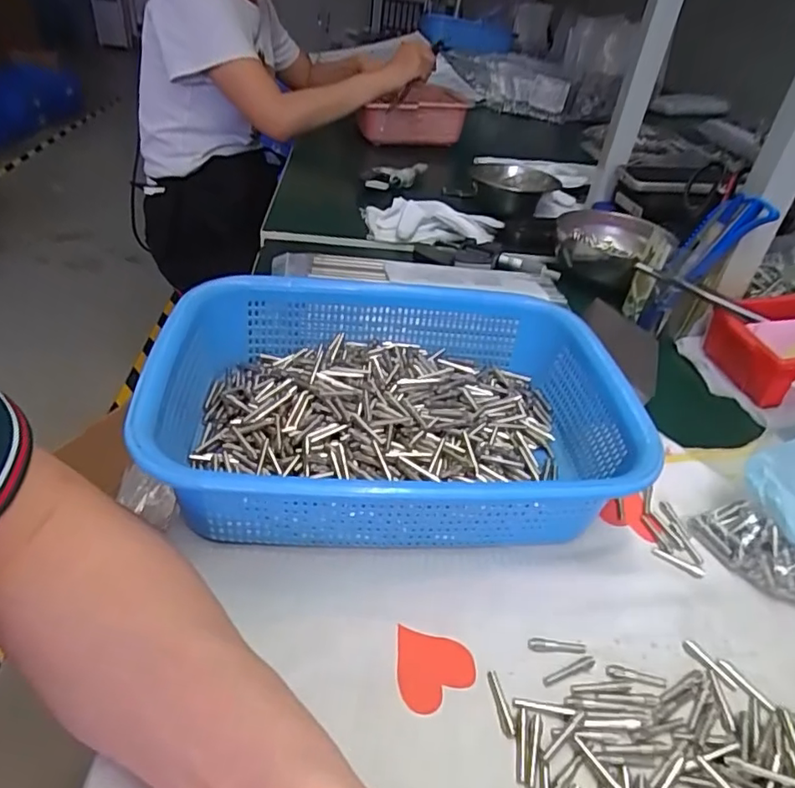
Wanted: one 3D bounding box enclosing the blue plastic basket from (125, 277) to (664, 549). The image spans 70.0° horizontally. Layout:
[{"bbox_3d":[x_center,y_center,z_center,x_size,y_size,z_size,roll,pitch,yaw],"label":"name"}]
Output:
[{"bbox_3d":[0.003,0.008,0.367,0.274,0.073,0.203,2,38,-8],"label":"blue plastic basket"}]

